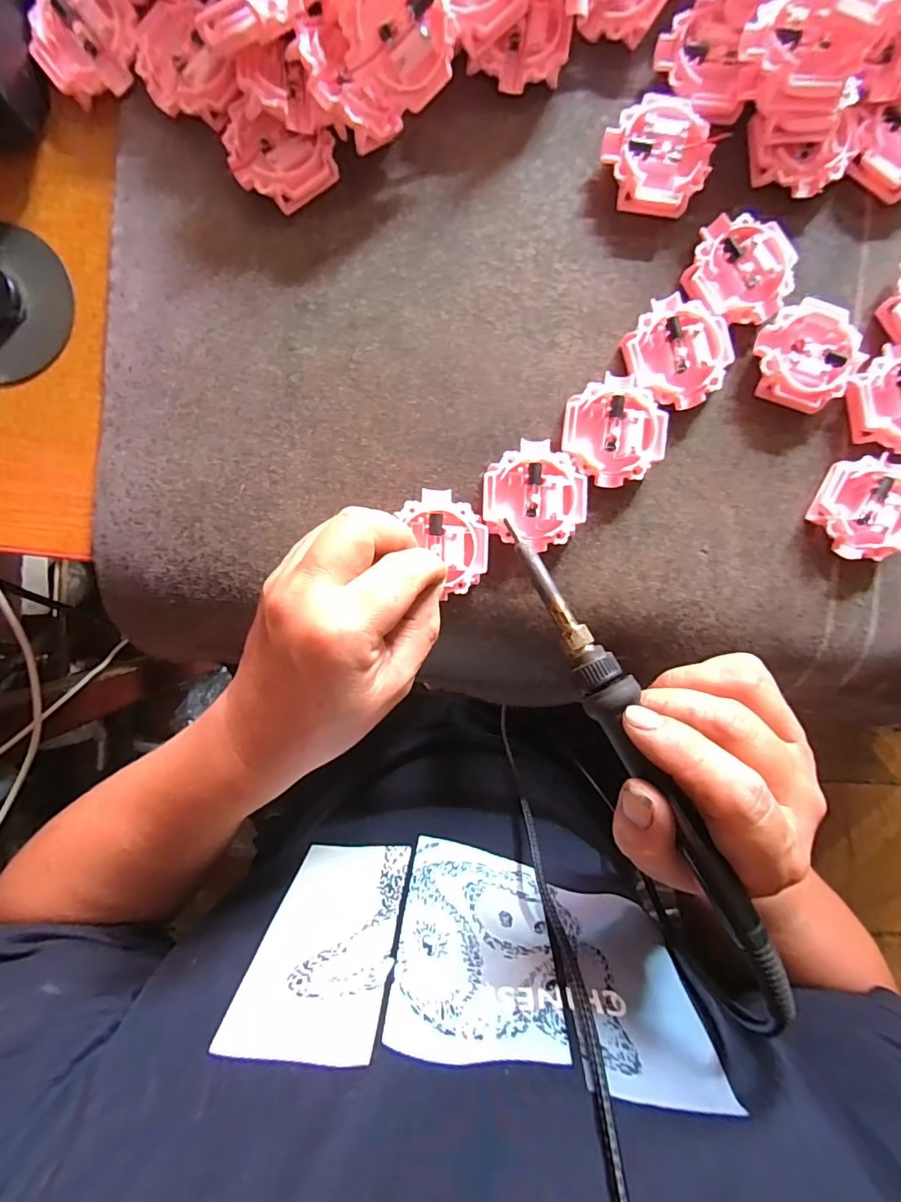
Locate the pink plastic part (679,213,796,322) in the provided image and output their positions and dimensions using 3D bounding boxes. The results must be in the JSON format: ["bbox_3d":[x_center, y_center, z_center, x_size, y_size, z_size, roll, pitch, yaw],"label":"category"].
[{"bbox_3d":[0.151,-0.171,0.264,0.051,0.015,0.051,0,92,-2],"label":"pink plastic part"}]

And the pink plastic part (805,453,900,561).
[{"bbox_3d":[0.222,-0.049,0.270,0.051,0.013,0.052,0,96,0],"label":"pink plastic part"}]

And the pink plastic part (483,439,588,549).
[{"bbox_3d":[0.044,-0.055,0.265,0.052,0.016,0.052,0,92,-2],"label":"pink plastic part"}]

